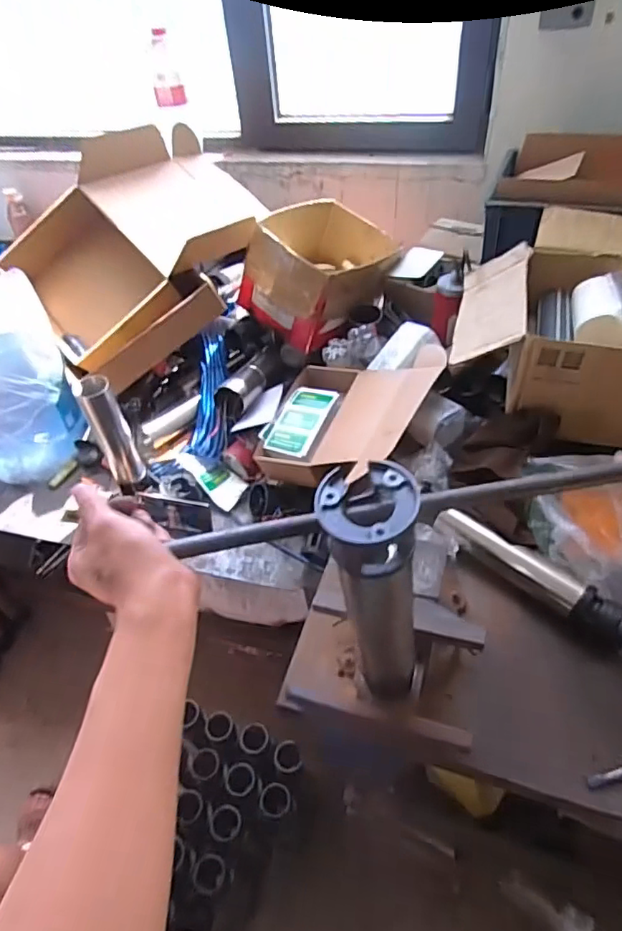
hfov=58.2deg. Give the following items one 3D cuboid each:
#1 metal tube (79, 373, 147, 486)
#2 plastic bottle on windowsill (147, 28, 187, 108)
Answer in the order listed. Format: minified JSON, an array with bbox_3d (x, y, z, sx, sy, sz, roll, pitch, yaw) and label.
[{"bbox_3d":[-0.396,-0.062,1.116,0.066,0.246,0.058,-16,49,-9],"label":"metal tube"},{"bbox_3d":[-0.389,-1.057,1.483,0.082,0.152,0.061,-13,49,-7],"label":"plastic bottle on windowsill"}]

